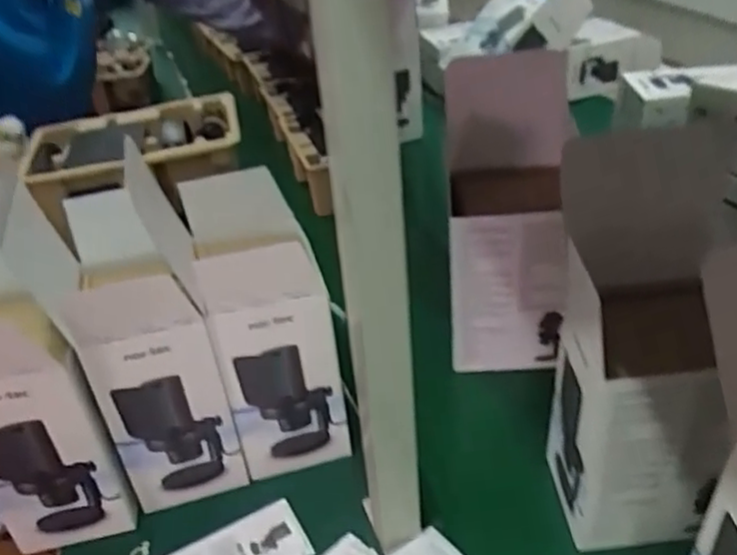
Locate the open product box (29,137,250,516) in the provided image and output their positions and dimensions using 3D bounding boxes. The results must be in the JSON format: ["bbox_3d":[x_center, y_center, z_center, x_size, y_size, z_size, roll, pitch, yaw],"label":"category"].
[{"bbox_3d":[-0.224,0.078,0.737,0.126,0.315,0.178,-13,36,-10],"label":"open product box"}]

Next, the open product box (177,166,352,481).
[{"bbox_3d":[-0.108,0.056,0.758,0.116,0.297,0.168,-13,36,-11],"label":"open product box"}]

